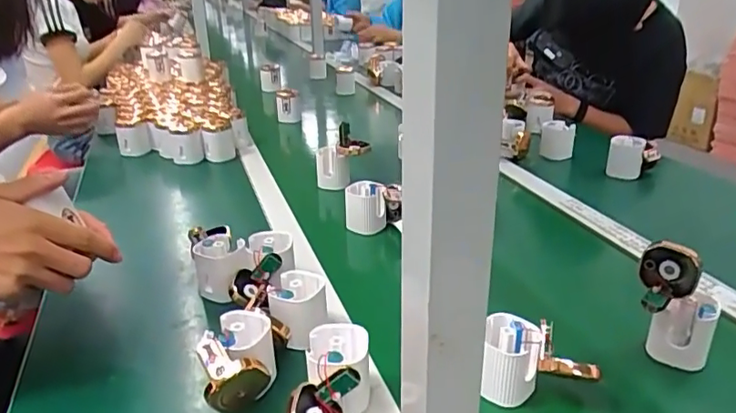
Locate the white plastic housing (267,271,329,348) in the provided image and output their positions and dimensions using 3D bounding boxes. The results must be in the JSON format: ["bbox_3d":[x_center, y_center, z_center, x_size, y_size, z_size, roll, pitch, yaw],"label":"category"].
[{"bbox_3d":[-0.072,0.109,0.597,0.052,0.066,0.054,4,25,11],"label":"white plastic housing"}]

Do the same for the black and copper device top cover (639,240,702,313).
[{"bbox_3d":[0.291,0.069,0.544,0.050,0.054,0.045,13,28,27],"label":"black and copper device top cover"}]

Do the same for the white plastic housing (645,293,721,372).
[{"bbox_3d":[0.309,0.123,0.555,0.054,0.070,0.032,15,29,31],"label":"white plastic housing"}]

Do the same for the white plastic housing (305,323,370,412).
[{"bbox_3d":[-0.025,0.150,0.506,0.053,0.068,0.061,1,25,5],"label":"white plastic housing"}]

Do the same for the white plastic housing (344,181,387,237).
[{"bbox_3d":[-0.004,0.002,0.838,0.060,0.066,0.046,-1,25,0],"label":"white plastic housing"}]

